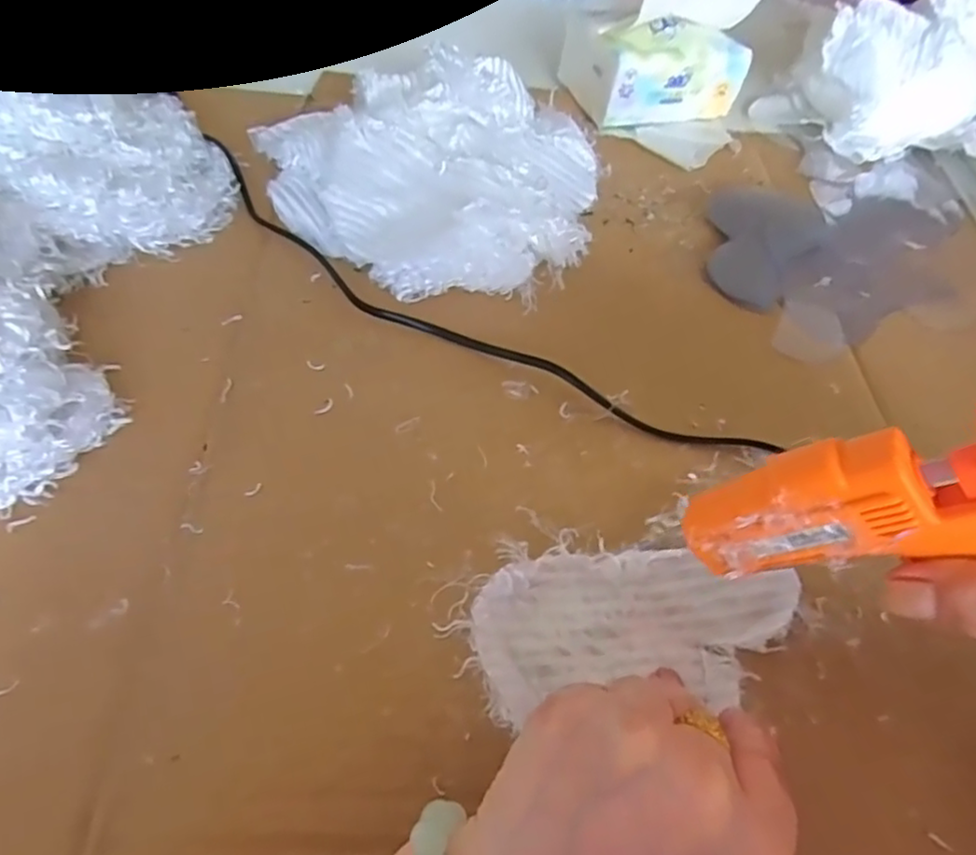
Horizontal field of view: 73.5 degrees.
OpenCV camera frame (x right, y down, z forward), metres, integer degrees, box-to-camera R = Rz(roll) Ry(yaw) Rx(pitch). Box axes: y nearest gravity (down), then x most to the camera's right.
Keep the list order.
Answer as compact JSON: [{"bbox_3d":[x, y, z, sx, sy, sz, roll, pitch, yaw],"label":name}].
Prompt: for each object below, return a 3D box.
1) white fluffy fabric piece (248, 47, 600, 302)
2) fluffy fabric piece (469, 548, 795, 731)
[{"bbox_3d":[-0.025,-0.167,0.416,0.201,0.046,0.197,3,53,-4],"label":"white fluffy fabric piece"},{"bbox_3d":[0.063,0.080,0.264,0.134,0.013,0.061,-3,53,-10],"label":"fluffy fabric piece"}]

